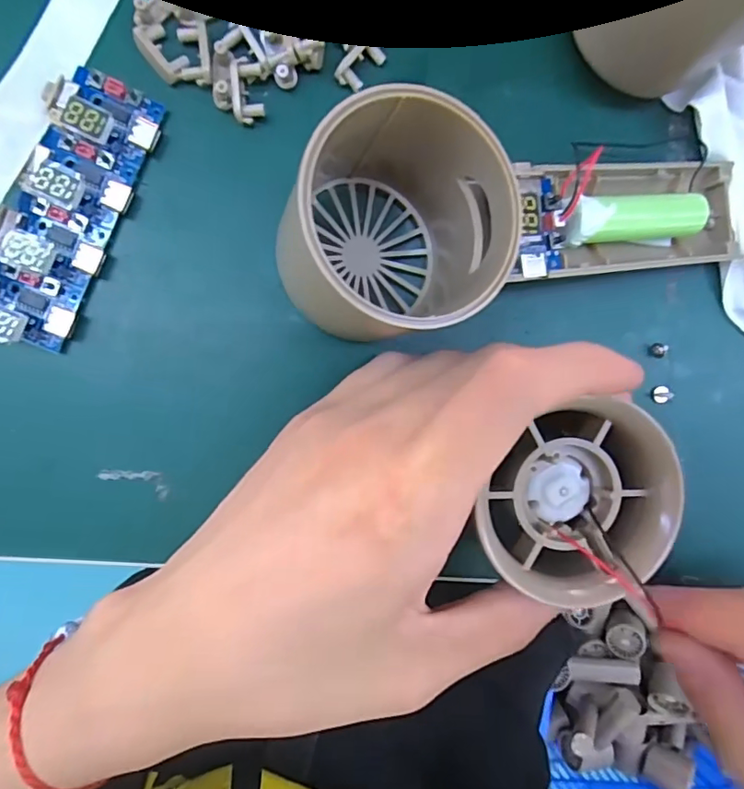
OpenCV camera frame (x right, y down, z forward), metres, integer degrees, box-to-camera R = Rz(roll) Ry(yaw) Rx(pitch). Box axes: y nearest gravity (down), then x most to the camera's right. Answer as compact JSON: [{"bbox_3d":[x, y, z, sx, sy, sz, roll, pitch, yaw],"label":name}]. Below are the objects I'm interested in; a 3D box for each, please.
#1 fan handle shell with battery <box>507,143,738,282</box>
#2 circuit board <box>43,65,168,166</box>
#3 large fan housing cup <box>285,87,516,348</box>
[{"bbox_3d":[0.084,-0.060,0.176,0.093,0.020,0.037,-11,94,-22],"label":"fan handle shell with battery"},{"bbox_3d":[-0.084,-0.088,0.165,0.032,0.015,0.022,23,89,-8],"label":"circuit board"},{"bbox_3d":[0.008,-0.048,0.153,0.055,0.059,0.050,0,93,-6],"label":"large fan housing cup"}]

